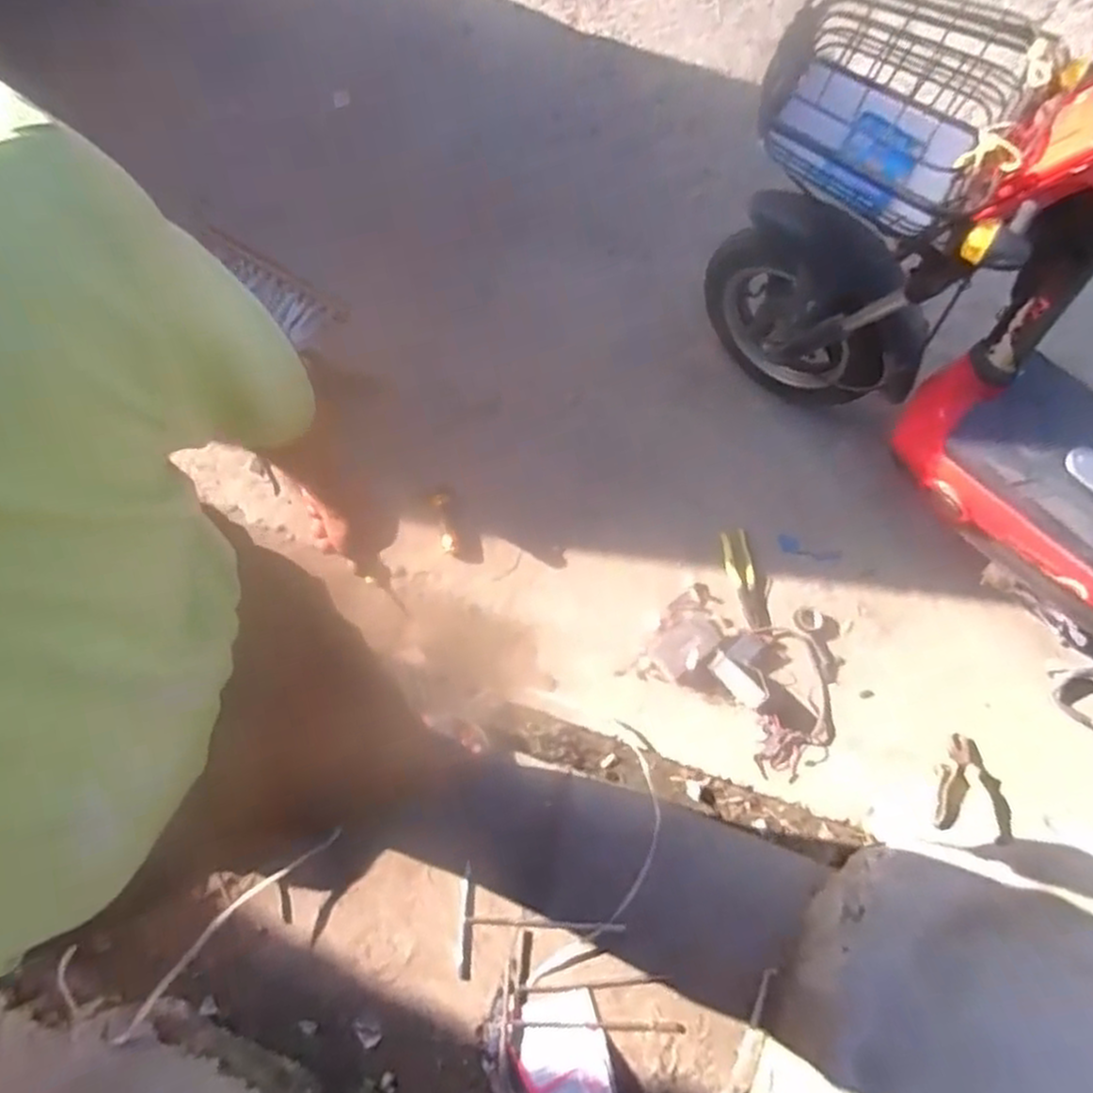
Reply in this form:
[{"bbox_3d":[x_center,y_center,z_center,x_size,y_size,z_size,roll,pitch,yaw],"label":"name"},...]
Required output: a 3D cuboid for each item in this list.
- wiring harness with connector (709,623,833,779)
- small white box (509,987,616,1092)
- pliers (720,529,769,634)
[{"bbox_3d":[0.448,0.275,1.390,0.209,0.058,0.269,-27,76,-10],"label":"wiring harness with connector"},{"bbox_3d":[0.030,0.865,1.229,0.149,0.031,0.224,-13,74,-6],"label":"small white box"},{"bbox_3d":[0.393,0.066,1.489,0.058,0.026,0.210,-8,73,-4],"label":"pliers"}]

